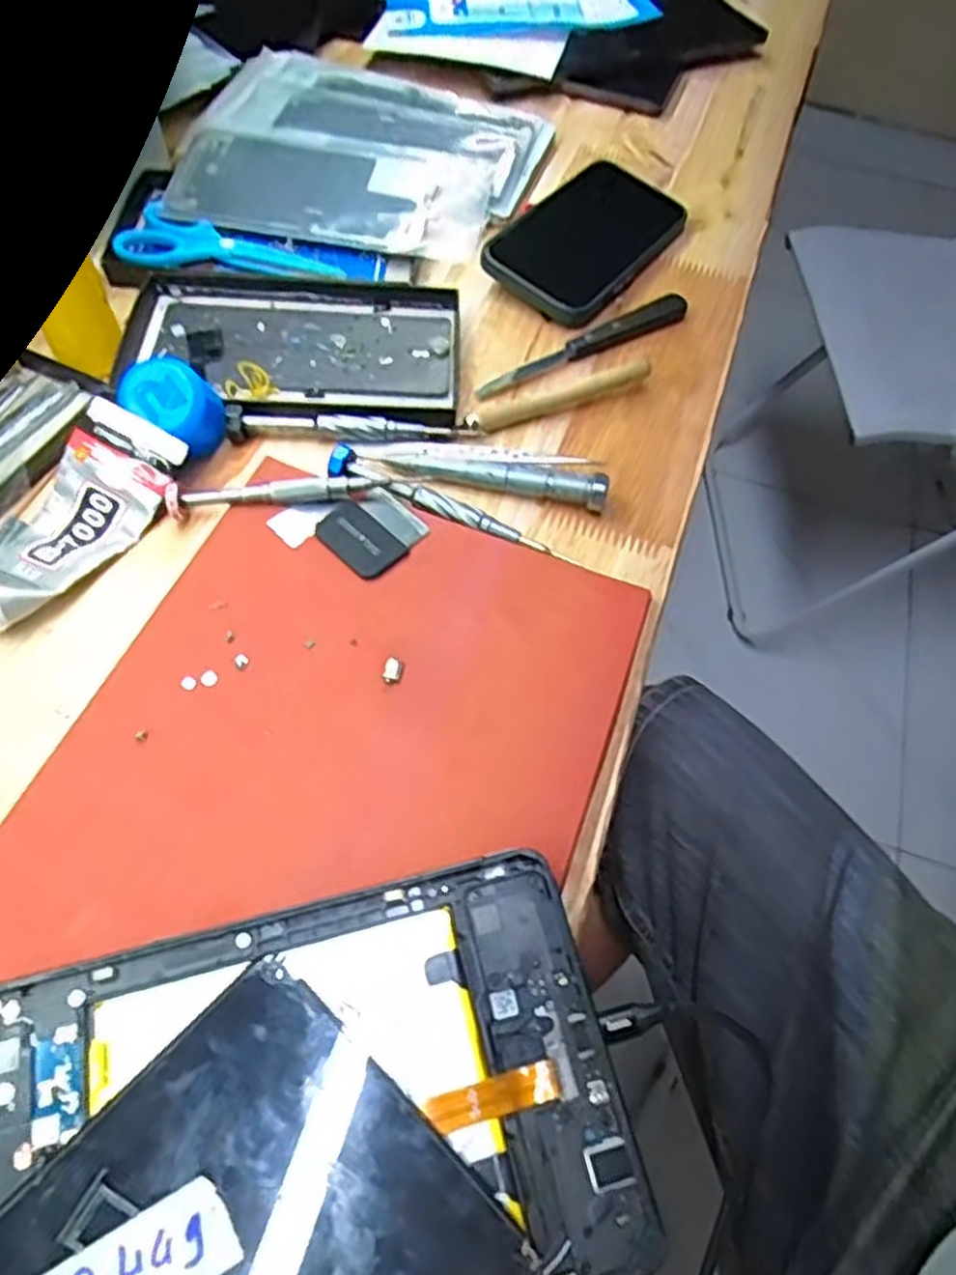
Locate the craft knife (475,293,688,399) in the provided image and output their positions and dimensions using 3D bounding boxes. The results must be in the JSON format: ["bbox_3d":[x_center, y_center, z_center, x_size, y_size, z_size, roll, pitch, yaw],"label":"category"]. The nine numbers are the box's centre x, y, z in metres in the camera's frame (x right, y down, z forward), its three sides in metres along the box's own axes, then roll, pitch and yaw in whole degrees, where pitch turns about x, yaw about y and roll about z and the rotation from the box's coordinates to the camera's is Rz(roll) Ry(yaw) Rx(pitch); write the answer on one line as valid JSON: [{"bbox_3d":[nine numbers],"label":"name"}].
[{"bbox_3d":[0.061,-0.167,0.431,0.143,0.010,0.018,-27,65,-18],"label":"craft knife"}]

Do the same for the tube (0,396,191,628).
[{"bbox_3d":[-0.187,-0.047,0.324,0.051,0.030,0.128,32,62,14],"label":"tube"}]

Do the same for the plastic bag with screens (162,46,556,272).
[{"bbox_3d":[-0.073,-0.307,0.490,0.208,0.031,0.177,14,60,4],"label":"plastic bag with screens"}]

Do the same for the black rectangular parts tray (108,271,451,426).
[{"bbox_3d":[-0.101,-0.158,0.410,0.176,0.010,0.105,3,59,-2],"label":"black rectangular parts tray"}]

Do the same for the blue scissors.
[{"bbox_3d":[-0.142,-0.225,0.446,0.128,0.013,0.049,7,59,0],"label":"blue scissors"}]

